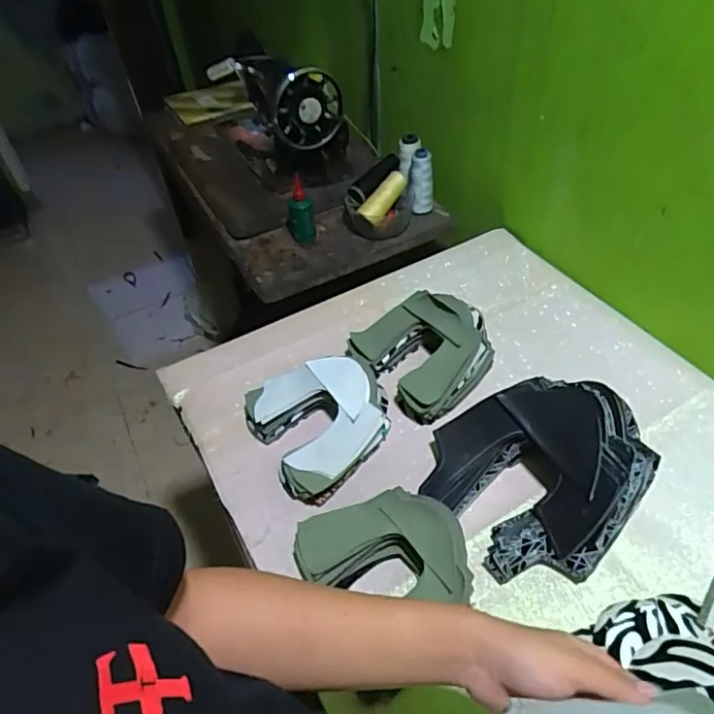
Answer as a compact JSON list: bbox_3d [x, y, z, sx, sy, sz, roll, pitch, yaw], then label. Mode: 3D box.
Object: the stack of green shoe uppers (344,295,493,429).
[{"bbox_3d":[0.089,-0.018,0.737,0.153,0.078,0.170,-32,51,-23],"label":"stack of green shoe uppers"}]

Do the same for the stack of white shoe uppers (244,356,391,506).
[{"bbox_3d":[-0.039,0.070,0.673,0.166,0.057,0.170,-25,49,-18],"label":"stack of white shoe uppers"}]

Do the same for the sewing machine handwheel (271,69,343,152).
[{"bbox_3d":[-0.088,-0.449,0.992,0.132,0.149,0.038,-26,64,-9],"label":"sewing machine handwheel"}]

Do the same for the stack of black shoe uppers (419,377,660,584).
[{"bbox_3d":[0.190,0.106,0.590,0.207,0.091,0.227,31,56,31],"label":"stack of black shoe uppers"}]

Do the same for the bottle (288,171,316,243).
[{"bbox_3d":[-0.100,-0.251,0.962,0.049,0.126,0.038,-8,46,-2],"label":"bottle"}]

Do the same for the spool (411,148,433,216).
[{"bbox_3d":[0.119,-0.309,0.999,0.036,0.131,0.033,3,46,8],"label":"spool"}]

